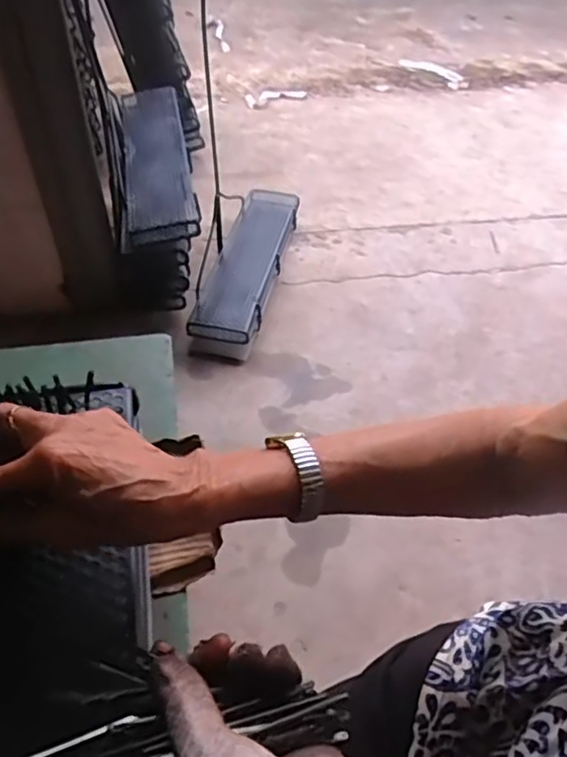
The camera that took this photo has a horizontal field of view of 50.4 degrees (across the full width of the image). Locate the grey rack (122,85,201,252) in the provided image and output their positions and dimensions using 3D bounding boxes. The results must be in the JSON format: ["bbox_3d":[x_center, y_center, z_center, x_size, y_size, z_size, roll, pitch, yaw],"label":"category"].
[{"bbox_3d":[-0.317,-0.562,1.515,0.166,0.095,0.710,-6,49,-8],"label":"grey rack"}]

